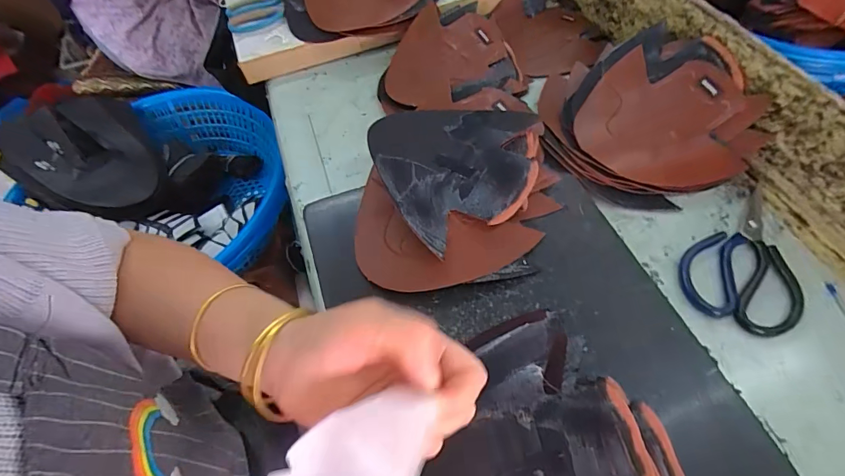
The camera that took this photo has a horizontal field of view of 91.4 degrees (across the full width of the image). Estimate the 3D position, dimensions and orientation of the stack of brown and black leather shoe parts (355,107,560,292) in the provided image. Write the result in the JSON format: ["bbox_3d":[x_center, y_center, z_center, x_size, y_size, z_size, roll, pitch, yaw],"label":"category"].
[{"bbox_3d":[0.035,-0.057,0.434,0.198,0.057,0.242,6,58,8],"label":"stack of brown and black leather shoe parts"}]

